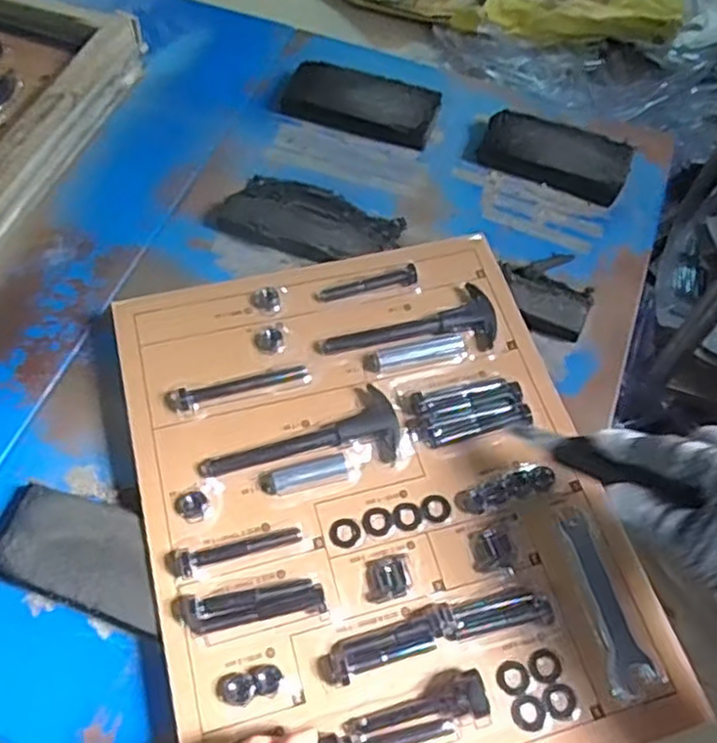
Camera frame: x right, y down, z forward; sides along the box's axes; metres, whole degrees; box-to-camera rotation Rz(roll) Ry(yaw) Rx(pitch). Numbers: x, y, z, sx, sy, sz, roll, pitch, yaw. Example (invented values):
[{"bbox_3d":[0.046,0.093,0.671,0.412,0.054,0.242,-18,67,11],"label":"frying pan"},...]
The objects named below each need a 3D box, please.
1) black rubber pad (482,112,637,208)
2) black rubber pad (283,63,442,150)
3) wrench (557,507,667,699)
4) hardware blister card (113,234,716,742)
[{"bbox_3d":[0.180,-0.200,0.656,0.130,0.032,0.061,23,62,10],"label":"black rubber pad"},{"bbox_3d":[0.004,-0.261,0.693,0.142,0.028,0.062,18,62,8],"label":"black rubber pad"},{"bbox_3d":[0.157,0.142,0.450,0.031,0.005,0.111,-10,62,-8],"label":"wrench"},{"bbox_3d":[0.012,0.077,0.487,0.302,0.020,0.381,-13,62,-9],"label":"hardware blister card"}]

